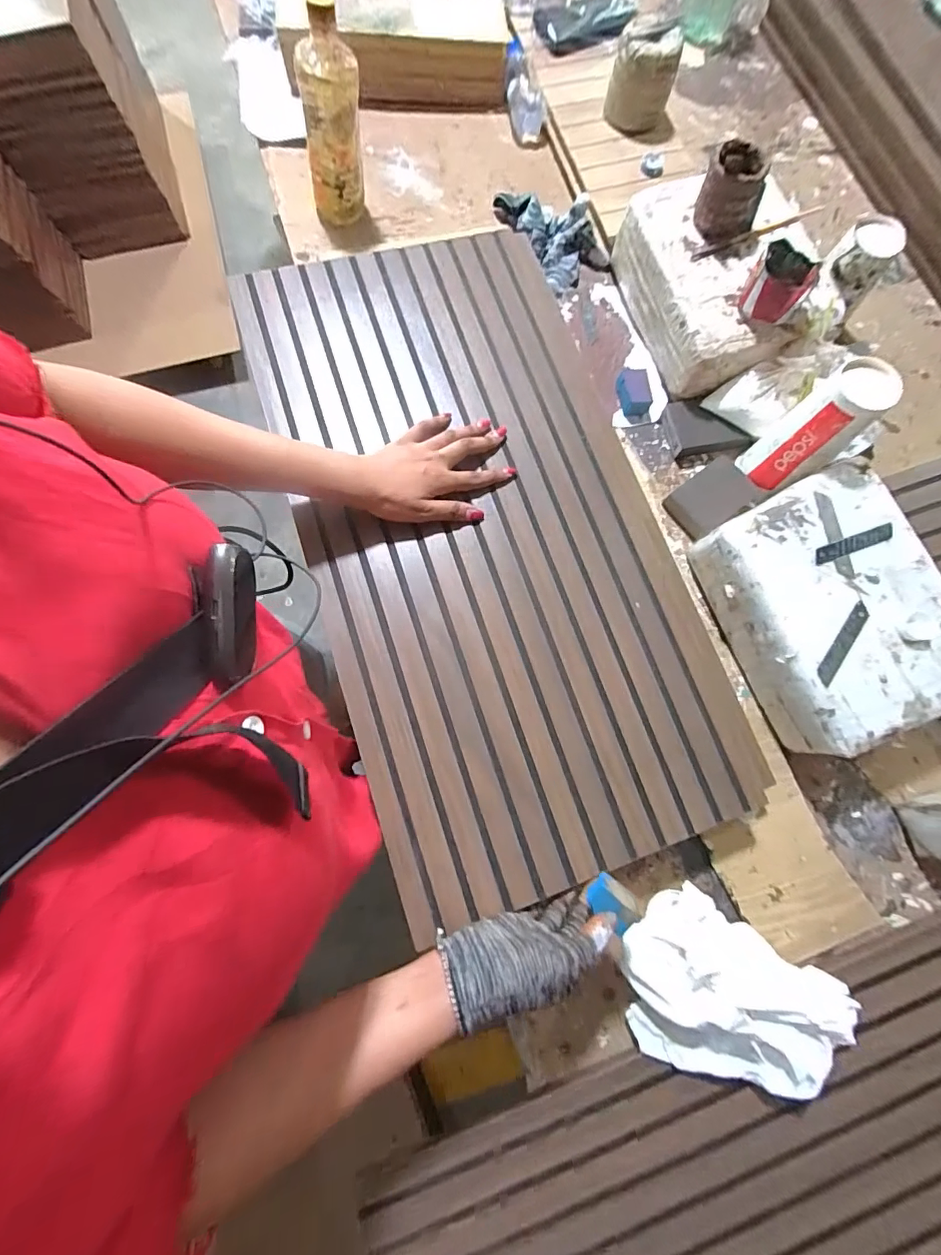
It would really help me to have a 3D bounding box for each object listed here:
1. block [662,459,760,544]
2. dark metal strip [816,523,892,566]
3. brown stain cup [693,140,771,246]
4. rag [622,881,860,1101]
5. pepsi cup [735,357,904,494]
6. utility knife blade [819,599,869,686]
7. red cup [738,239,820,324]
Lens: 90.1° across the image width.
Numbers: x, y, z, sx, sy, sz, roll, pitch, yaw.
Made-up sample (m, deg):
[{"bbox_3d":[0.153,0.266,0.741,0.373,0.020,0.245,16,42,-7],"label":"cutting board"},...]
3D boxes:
[{"bbox_3d":[0.316,-0.168,0.616,0.114,0.020,0.070,-34,80,-7],"label":"block"},{"bbox_3d":[0.409,-0.089,0.498,0.095,0.004,0.017,-19,77,-6],"label":"dark metal strip"},{"bbox_3d":[0.319,-0.529,0.567,0.075,0.074,0.067,35,80,7],"label":"brown stain cup"},{"bbox_3d":[0.243,0.357,0.441,0.203,0.063,0.152,33,77,7],"label":"rag"},{"bbox_3d":[0.392,-0.222,0.542,0.063,0.158,0.075,-39,81,-8],"label":"pepsi cup"},{"bbox_3d":[0.377,0.015,0.476,0.016,0.004,0.097,37,78,8],"label":"utility knife blade"},{"bbox_3d":[0.359,-0.400,0.547,0.066,0.052,0.070,0,76,-1],"label":"red cup"}]

